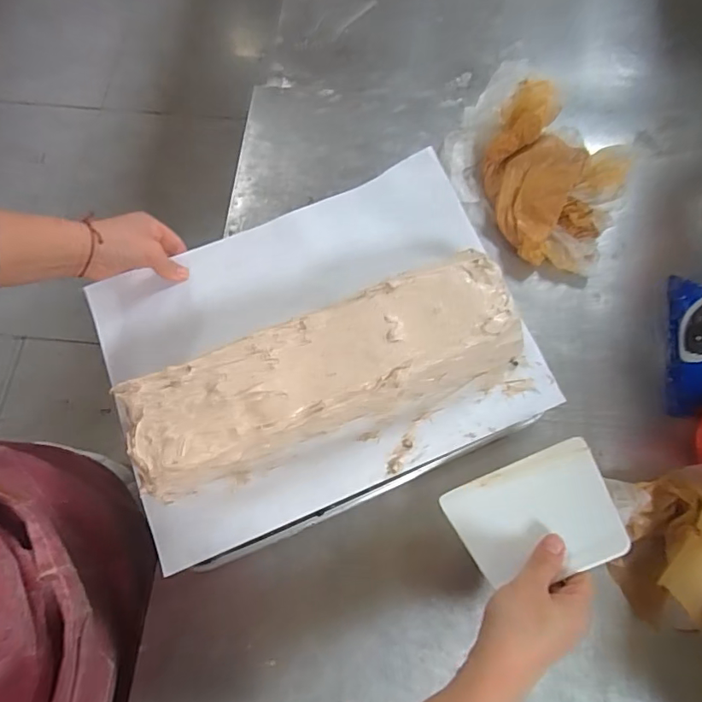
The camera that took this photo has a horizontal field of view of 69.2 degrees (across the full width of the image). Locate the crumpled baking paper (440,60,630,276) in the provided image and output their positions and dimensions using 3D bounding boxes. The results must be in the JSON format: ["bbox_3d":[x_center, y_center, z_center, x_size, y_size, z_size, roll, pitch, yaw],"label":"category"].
[{"bbox_3d":[0.195,-0.190,0.531,0.215,0.075,0.144,38,77,13],"label":"crumpled baking paper"}]

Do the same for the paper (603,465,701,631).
[{"bbox_3d":[0.277,0.163,0.427,0.106,0.065,0.119,-9,72,-1],"label":"paper"}]

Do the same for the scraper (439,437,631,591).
[{"bbox_3d":[0.146,0.134,0.407,0.123,0.004,0.090,-25,58,7],"label":"scraper"}]

